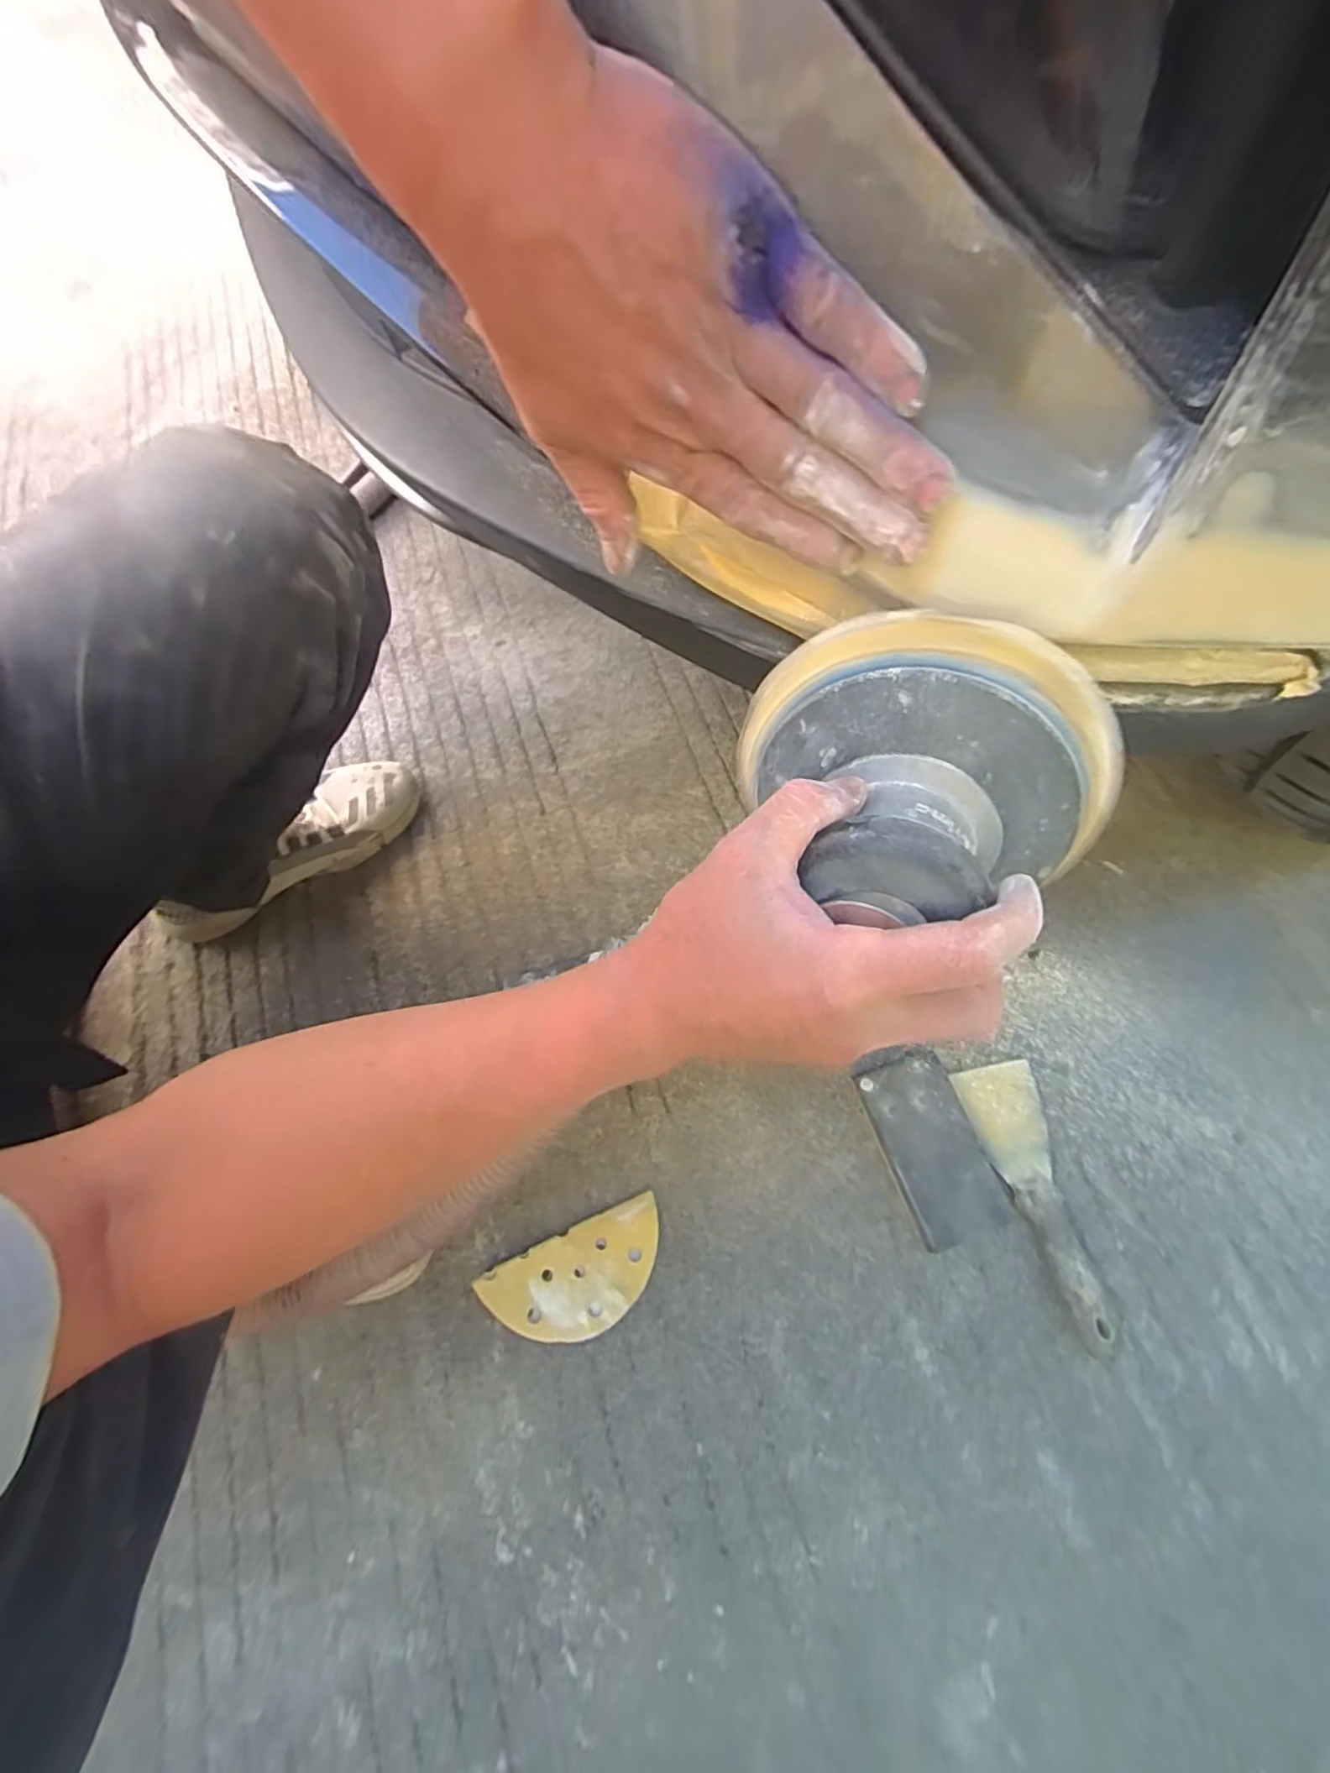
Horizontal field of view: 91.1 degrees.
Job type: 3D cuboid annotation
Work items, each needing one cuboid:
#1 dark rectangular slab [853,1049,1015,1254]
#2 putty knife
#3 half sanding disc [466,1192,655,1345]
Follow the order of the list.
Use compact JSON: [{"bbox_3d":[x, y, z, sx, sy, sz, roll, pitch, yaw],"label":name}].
[{"bbox_3d":[0.204,0.200,0.506,0.071,0.030,0.130,-20,68,-5],"label":"dark rectangular slab"},{"bbox_3d":[0.276,0.230,0.487,0.062,0.029,0.190,-8,67,0],"label":"putty knife"},{"bbox_3d":[-0.063,0.296,0.490,0.137,0.012,0.069,-24,68,-7],"label":"half sanding disc"}]

